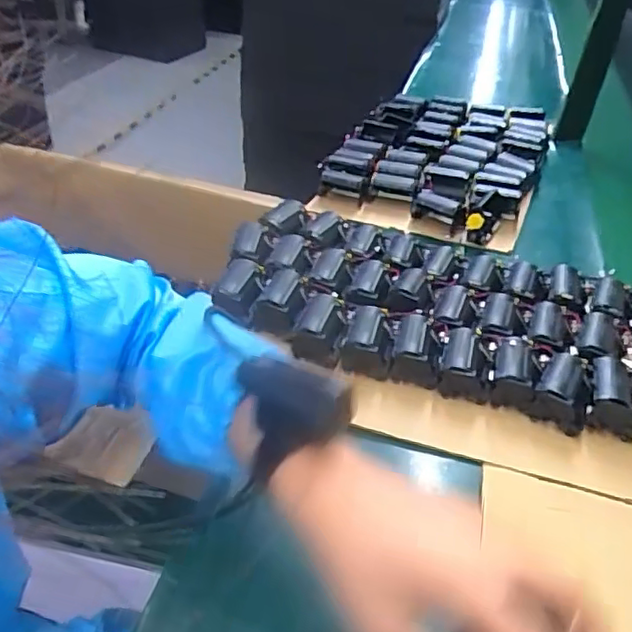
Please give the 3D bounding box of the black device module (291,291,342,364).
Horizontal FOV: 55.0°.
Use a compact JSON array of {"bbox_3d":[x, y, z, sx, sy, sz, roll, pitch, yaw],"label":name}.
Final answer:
[{"bbox_3d":[-0.001,0.001,0.617,0.032,0.014,0.061,13,40,10],"label":"black device module"}]

